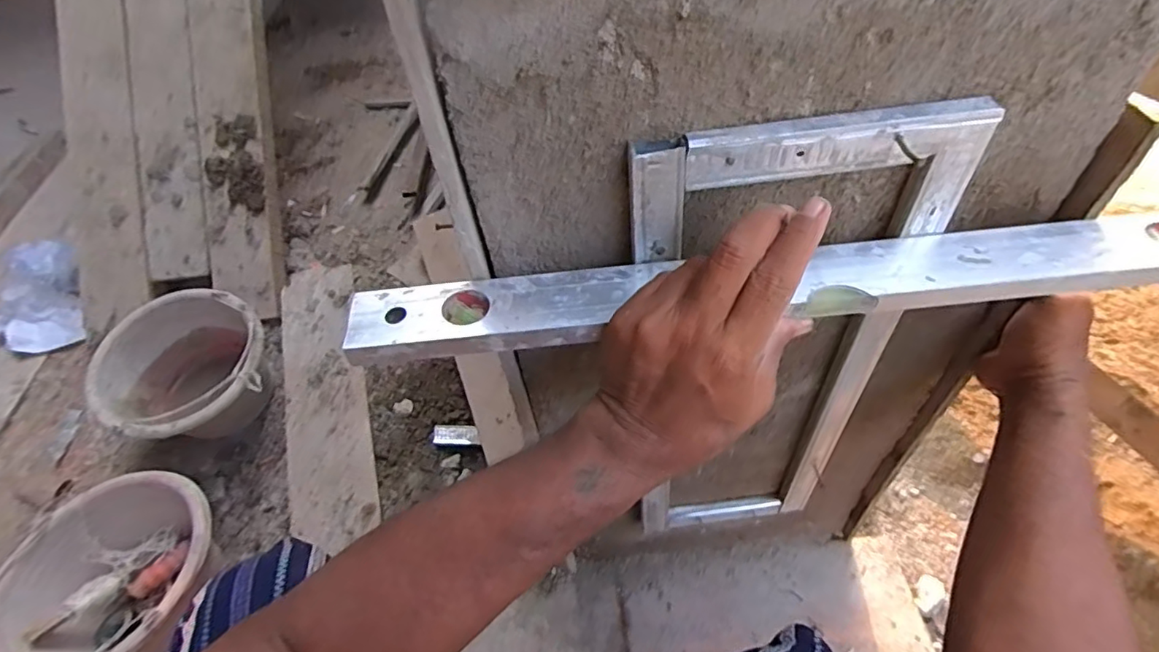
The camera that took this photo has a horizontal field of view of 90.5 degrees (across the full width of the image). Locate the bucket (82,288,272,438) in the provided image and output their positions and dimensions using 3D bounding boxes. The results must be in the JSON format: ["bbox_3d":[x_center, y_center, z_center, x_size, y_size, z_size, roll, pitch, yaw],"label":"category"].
[{"bbox_3d":[-0.631,0.091,0.954,0.246,0.180,0.264,-33,54,-20],"label":"bucket"}]

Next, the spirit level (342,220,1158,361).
[{"bbox_3d":[0.147,-0.026,0.361,0.573,0.020,0.053,-5,49,0],"label":"spirit level"}]

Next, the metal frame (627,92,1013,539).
[{"bbox_3d":[0.153,0.062,0.513,0.206,0.530,0.022,-8,49,-1],"label":"metal frame"}]

